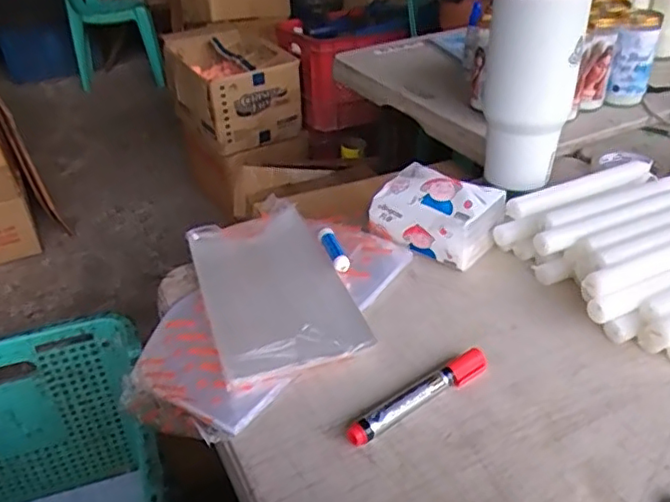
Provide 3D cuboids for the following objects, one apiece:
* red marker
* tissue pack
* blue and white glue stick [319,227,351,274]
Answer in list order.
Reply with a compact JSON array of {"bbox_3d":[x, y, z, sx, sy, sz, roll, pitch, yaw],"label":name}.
[{"bbox_3d":[0.067,0.112,0.471,0.138,0.018,0.018,-23,38,-26],"label":"red marker"},{"bbox_3d":[0.110,-0.043,0.650,0.117,0.076,0.089,23,42,34],"label":"tissue pack"},{"bbox_3d":[-0.001,0.000,0.621,0.016,0.018,0.064,-13,35,-13],"label":"blue and white glue stick"}]

